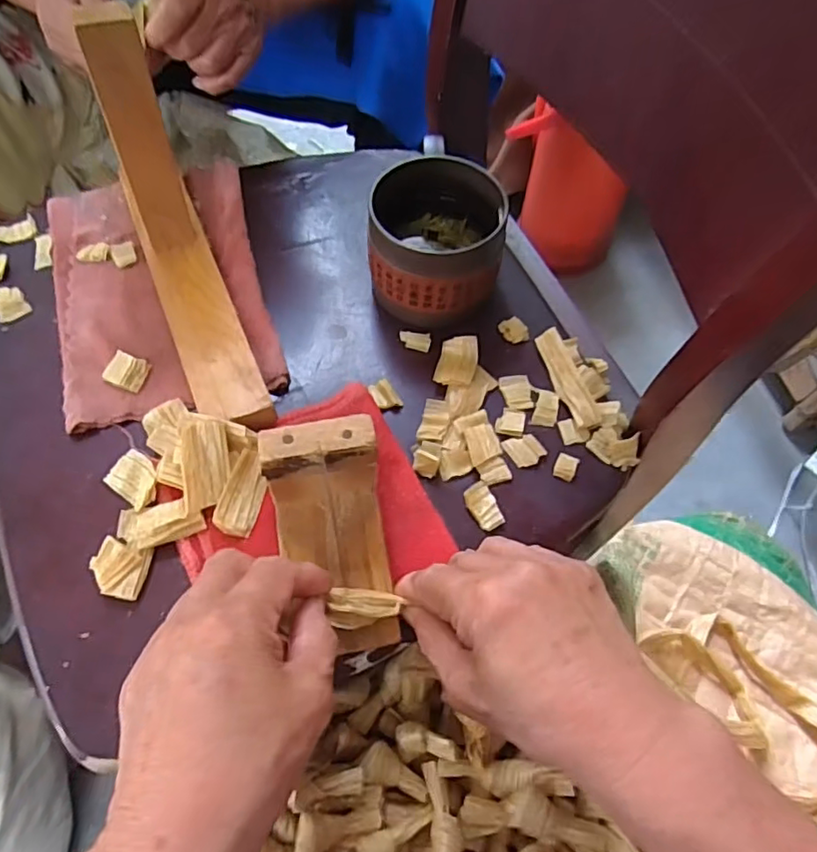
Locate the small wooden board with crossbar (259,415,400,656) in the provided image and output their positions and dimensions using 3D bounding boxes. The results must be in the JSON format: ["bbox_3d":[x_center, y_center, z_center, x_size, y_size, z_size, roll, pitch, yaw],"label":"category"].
[{"bbox_3d":[-0.041,0.059,0.314,0.059,0.069,0.102,-8,63,-6],"label":"small wooden board with crossbar"}]

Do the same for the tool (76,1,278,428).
[{"bbox_3d":[-0.141,-0.107,0.357,0.047,0.168,0.178,-22,65,-12],"label":"tool"}]

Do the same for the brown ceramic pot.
[{"bbox_3d":[0.021,-0.139,0.438,0.093,0.073,0.140,4,63,0],"label":"brown ceramic pot"}]

